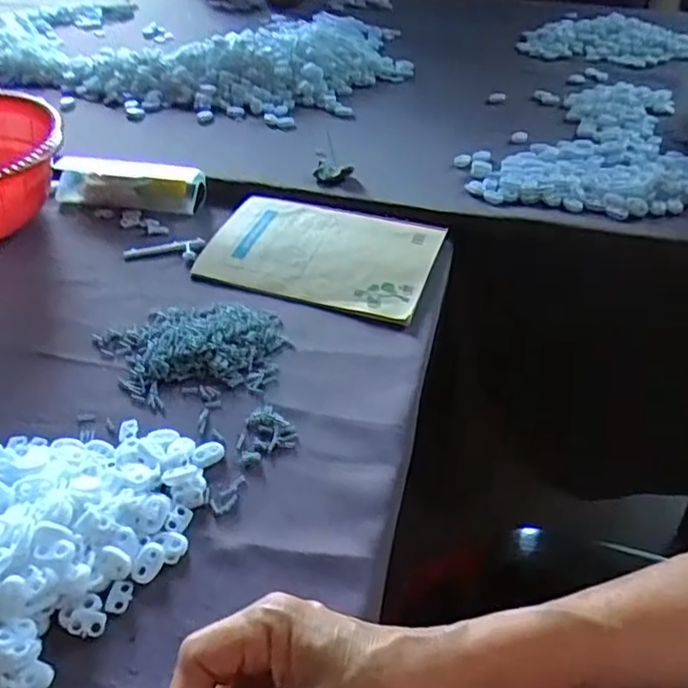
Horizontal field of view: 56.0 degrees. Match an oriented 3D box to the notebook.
[{"bbox_3d":[-0.023,-0.088,0.603,0.209,0.013,0.141,13,43,16],"label":"notebook"}]

